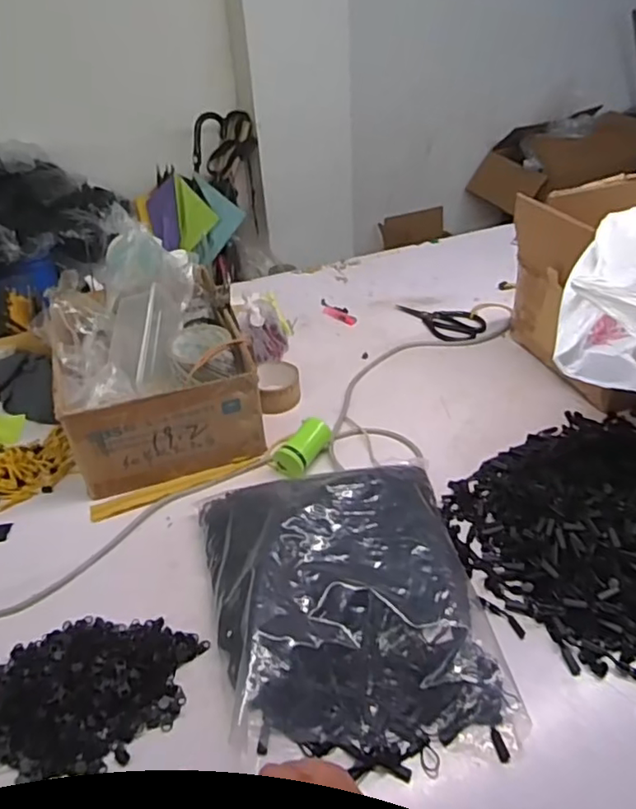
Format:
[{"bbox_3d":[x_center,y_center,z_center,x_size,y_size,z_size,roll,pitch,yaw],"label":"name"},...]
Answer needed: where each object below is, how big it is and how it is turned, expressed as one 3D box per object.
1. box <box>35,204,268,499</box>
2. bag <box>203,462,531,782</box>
[{"bbox_3d":[-0.243,-0.069,0.879,0.255,0.229,0.296,-14,39,-12],"label":"box"},{"bbox_3d":[0.030,0.195,0.626,0.271,0.088,0.323,-9,38,-6],"label":"bag"}]

